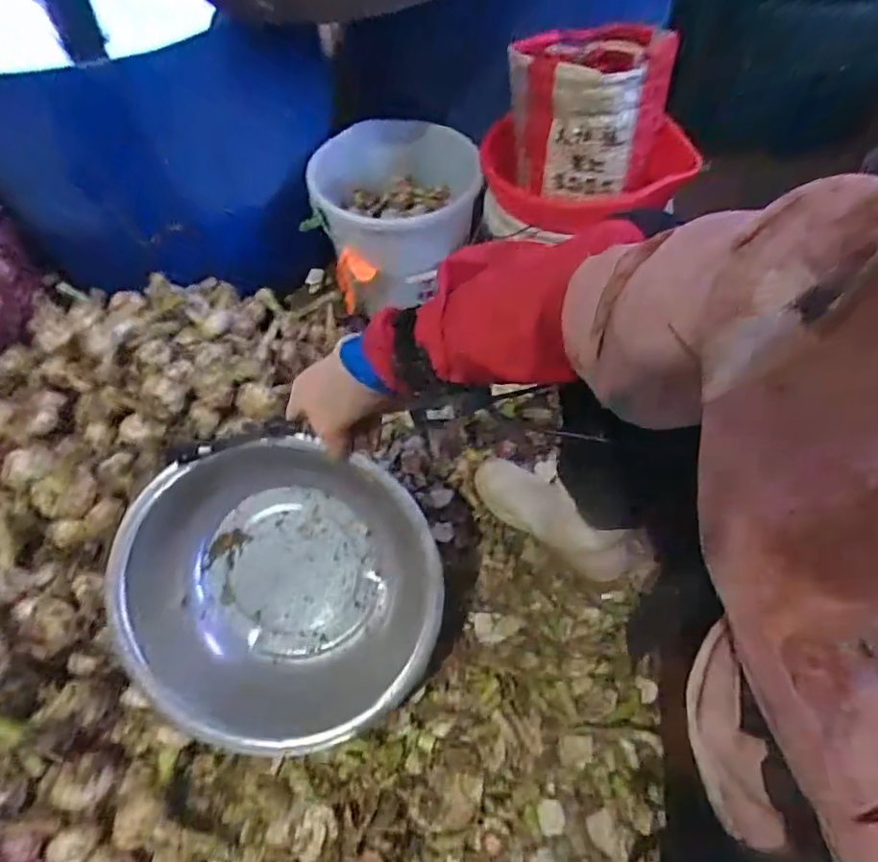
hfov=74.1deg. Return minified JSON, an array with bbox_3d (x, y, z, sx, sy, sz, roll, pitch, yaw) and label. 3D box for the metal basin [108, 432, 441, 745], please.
[{"bbox_3d":[-0.169,0.169,0.614,0.308,0.115,0.308,0,90,-3],"label":"metal basin"}]

